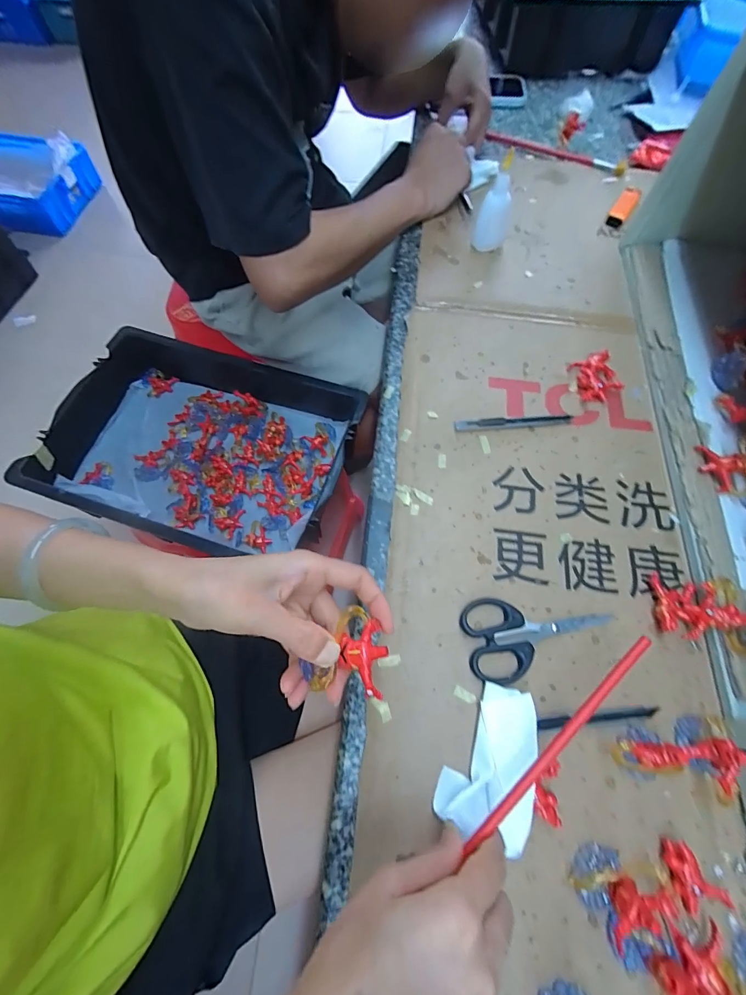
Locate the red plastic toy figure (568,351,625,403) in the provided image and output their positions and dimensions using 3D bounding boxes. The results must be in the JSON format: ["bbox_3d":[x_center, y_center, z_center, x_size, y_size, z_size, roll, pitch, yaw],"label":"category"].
[{"bbox_3d":[0.244,-0.131,0.426,0.047,0.012,0.054,-12,67,-7],"label":"red plastic toy figure"}]

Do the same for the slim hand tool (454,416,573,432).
[{"bbox_3d":[0.148,-0.078,0.408,0.126,0.007,0.012,-6,66,-4],"label":"slim hand tool"}]

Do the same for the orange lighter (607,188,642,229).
[{"bbox_3d":[0.352,-0.409,0.550,0.024,0.014,0.085,30,69,11],"label":"orange lighter"}]

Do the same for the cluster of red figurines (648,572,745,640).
[{"bbox_3d":[0.266,0.091,0.322,0.055,0.033,0.049,14,67,4],"label":"cluster of red figurines"}]

